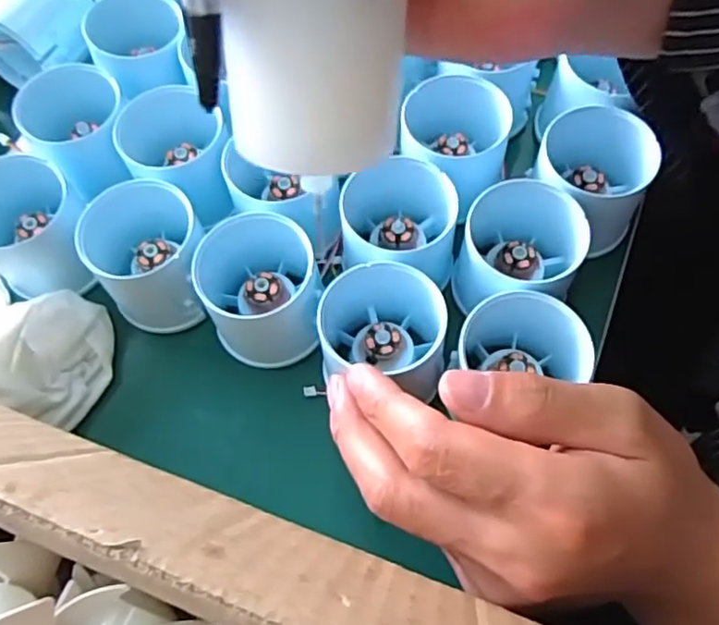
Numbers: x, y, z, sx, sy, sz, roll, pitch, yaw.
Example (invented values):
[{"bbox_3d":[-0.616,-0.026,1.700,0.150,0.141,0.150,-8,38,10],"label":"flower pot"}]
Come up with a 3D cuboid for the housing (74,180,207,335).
[{"bbox_3d":[-0.097,-0.024,0.299,0.053,0.048,0.054,-1,64,2],"label":"housing"}]

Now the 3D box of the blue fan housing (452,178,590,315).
[{"bbox_3d":[0.072,-0.027,0.288,0.054,0.041,0.053,14,66,9],"label":"blue fan housing"}]

